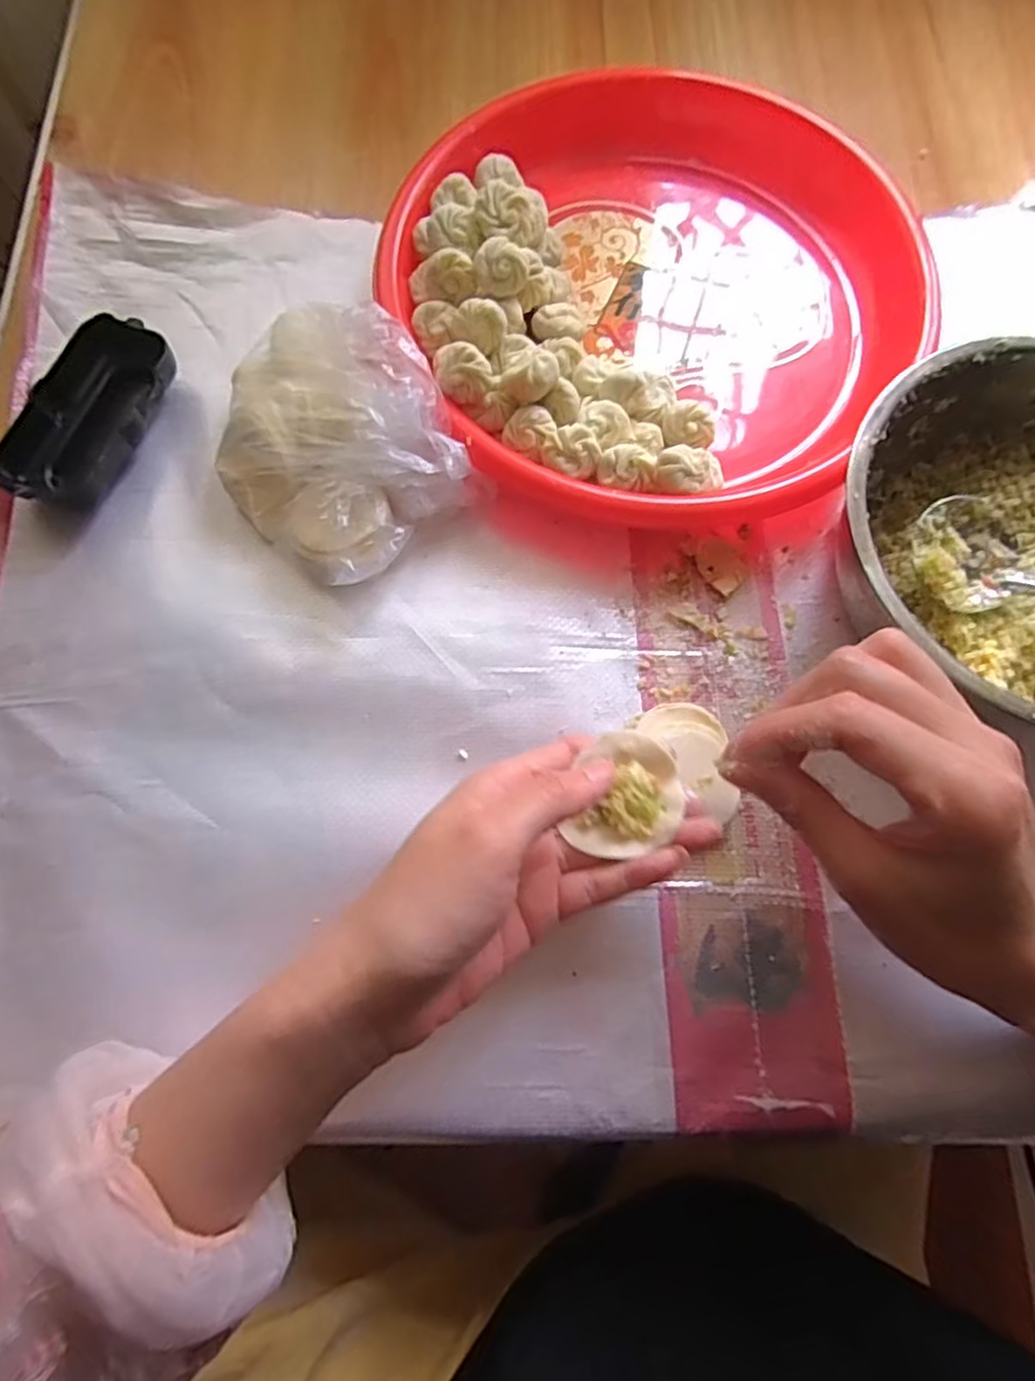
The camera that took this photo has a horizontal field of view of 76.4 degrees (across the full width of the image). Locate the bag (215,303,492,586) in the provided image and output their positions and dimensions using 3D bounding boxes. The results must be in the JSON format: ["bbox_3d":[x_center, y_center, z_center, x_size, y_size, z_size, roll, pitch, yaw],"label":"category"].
[{"bbox_3d":[-0.096,-0.130,0.331,0.142,0.056,0.107,44,78,11],"label":"bag"}]

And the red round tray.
[{"bbox_3d":[0.072,-0.225,0.363,0.276,0.050,0.285,0,73,-1],"label":"red round tray"}]

